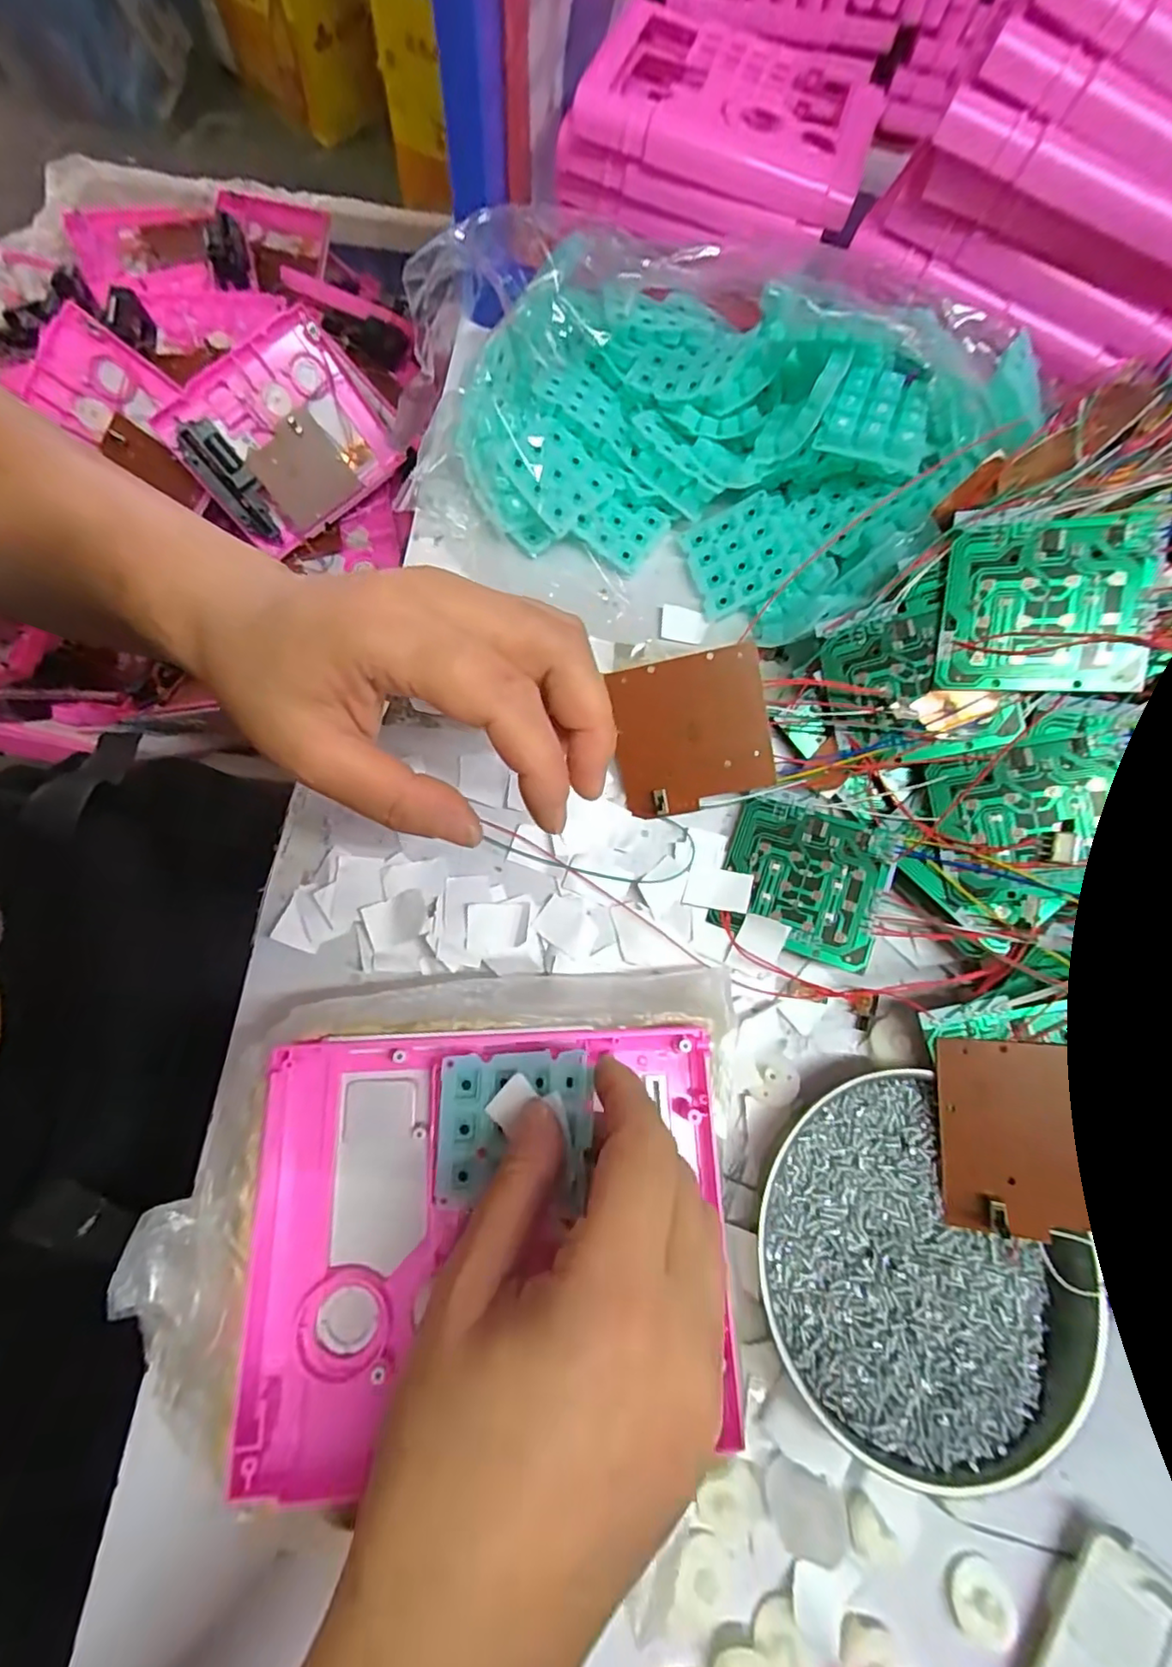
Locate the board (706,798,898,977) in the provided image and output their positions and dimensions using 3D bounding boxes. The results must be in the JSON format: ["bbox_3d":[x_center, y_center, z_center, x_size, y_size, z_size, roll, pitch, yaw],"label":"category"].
[{"bbox_3d":[0.102,0.022,0.284,0.071,0.004,0.066,17,80,20],"label":"board"}]

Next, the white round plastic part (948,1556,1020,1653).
[{"bbox_3d":[0.145,0.281,0.219,0.022,0.004,0.025,-22,75,-10],"label":"white round plastic part"}]

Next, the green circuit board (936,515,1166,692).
[{"bbox_3d":[0.189,-0.094,0.249,0.070,0.004,0.065,7,99,22],"label":"green circuit board"}]

